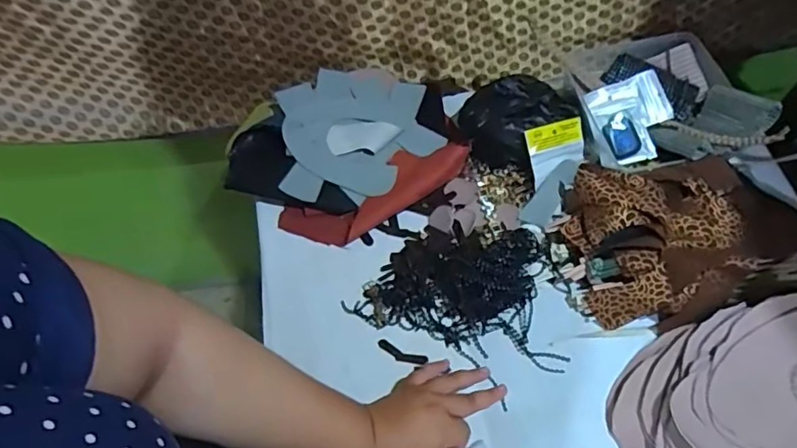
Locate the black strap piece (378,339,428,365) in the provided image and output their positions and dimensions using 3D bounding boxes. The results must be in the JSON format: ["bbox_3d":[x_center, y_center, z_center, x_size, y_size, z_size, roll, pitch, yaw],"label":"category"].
[{"bbox_3d":[0.004,0.150,0.623,0.059,0.004,0.015,19,65,13],"label":"black strap piece"}]

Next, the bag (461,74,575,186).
[{"bbox_3d":[0.152,-0.143,0.713,0.130,0.062,0.136,34,69,20],"label":"bag"}]

